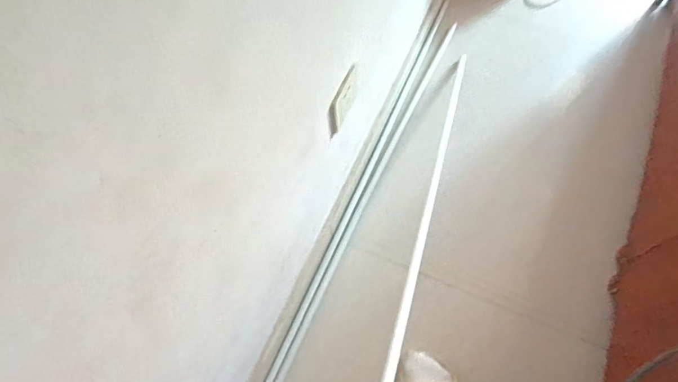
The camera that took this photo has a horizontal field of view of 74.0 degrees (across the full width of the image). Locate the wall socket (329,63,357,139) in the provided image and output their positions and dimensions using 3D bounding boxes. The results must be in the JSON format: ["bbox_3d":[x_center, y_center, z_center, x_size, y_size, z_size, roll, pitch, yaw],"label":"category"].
[{"bbox_3d":[0.009,-0.142,0.717,0.015,0.076,0.095,23,67,12],"label":"wall socket"}]

